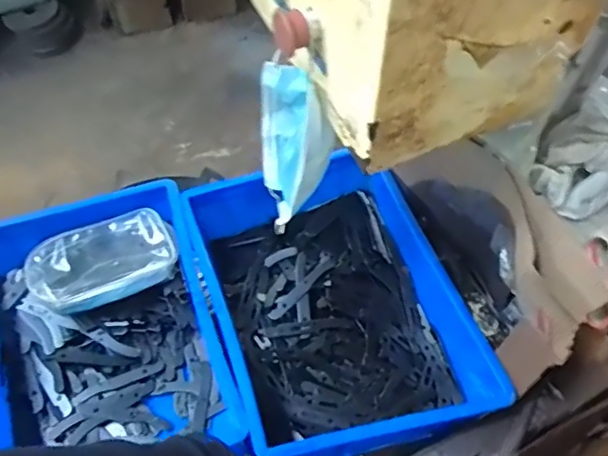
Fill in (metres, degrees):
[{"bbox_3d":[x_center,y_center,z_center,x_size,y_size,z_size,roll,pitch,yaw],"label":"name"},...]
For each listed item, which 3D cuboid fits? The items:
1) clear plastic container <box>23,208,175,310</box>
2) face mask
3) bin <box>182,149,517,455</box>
[{"bbox_3d":[-0.282,0.046,0.801,0.202,0.044,0.110,-21,59,-13],"label":"clear plastic container"},{"bbox_3d":[-0.007,-0.080,0.574,0.063,0.158,0.093,-11,57,-7],"label":"face mask"},{"bbox_3d":[0.034,0.097,0.775,0.298,0.123,0.410,-16,58,-10],"label":"bin"}]

